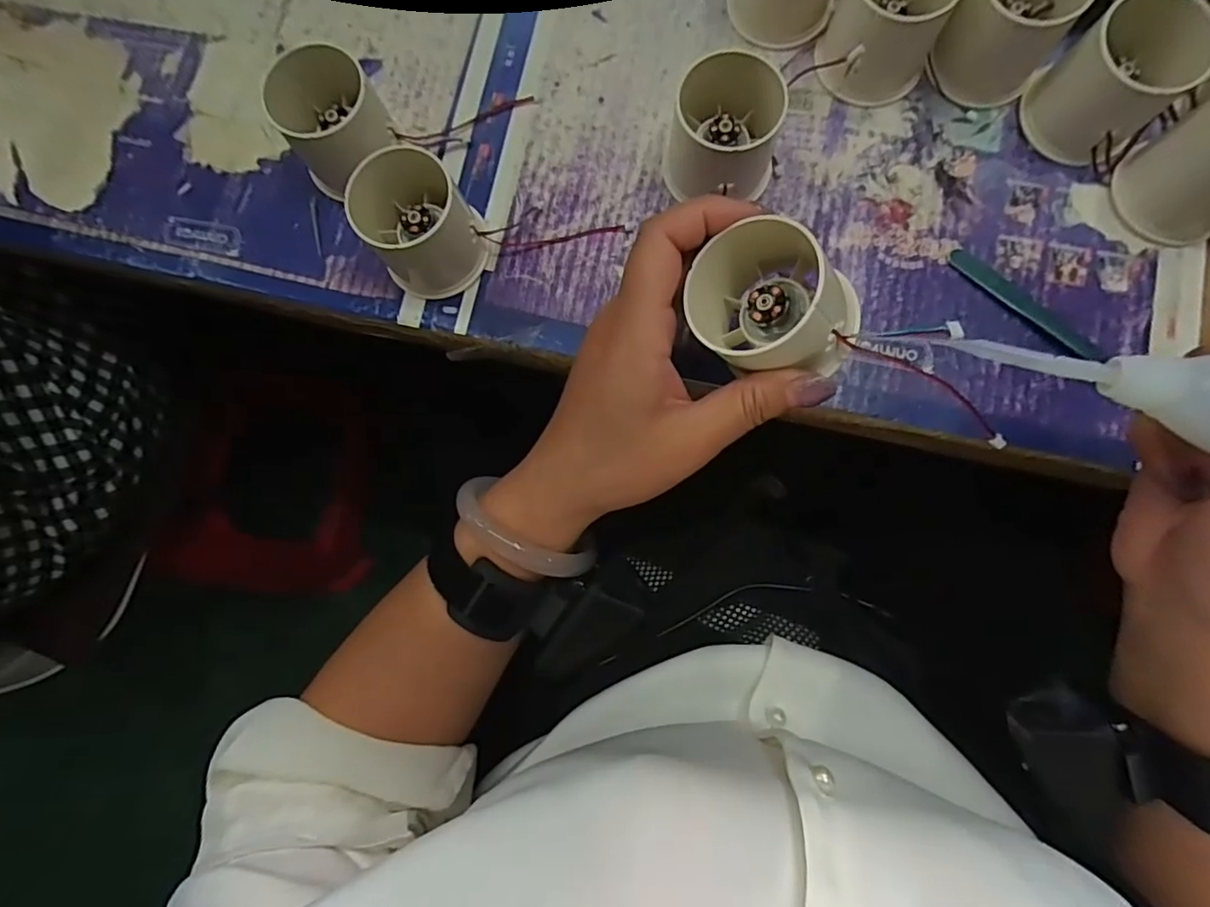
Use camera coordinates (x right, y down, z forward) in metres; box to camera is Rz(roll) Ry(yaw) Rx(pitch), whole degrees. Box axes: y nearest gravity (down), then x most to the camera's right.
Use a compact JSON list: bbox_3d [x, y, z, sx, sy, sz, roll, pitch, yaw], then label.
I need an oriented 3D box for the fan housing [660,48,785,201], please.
[{"bbox_3d":[0.060,-0.160,0.291,0.057,0.039,0.059,6,84,4],"label":"fan housing"}]

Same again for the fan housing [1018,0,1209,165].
[{"bbox_3d":[0.245,-0.180,0.276,0.056,0.048,0.054,-36,82,-1],"label":"fan housing"}]

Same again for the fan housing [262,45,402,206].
[{"bbox_3d":[-0.135,-0.165,0.294,0.042,0.056,0.050,25,85,6],"label":"fan housing"}]

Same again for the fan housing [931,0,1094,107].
[{"bbox_3d":[0.200,-0.215,0.283,0.050,0.047,0.062,33,86,7],"label":"fan housing"}]

